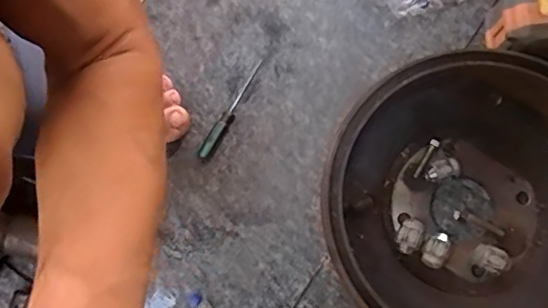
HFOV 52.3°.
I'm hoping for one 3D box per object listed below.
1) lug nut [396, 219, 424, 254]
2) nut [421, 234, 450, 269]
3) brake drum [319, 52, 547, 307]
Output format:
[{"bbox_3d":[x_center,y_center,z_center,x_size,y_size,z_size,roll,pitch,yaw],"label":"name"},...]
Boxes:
[{"bbox_3d":[0.124,0.076,0.518,0.020,0.021,0.031,24,80,6],"label":"lug nut"},{"bbox_3d":[0.148,0.089,0.515,0.020,0.022,0.031,24,80,6],"label":"nut"},{"bbox_3d":[0.185,0.051,0.500,0.262,0.064,0.266,-44,81,-7],"label":"brake drum"}]

